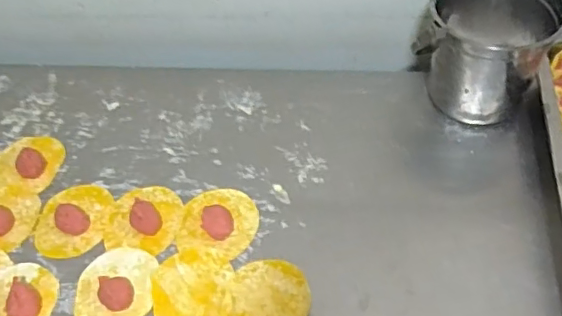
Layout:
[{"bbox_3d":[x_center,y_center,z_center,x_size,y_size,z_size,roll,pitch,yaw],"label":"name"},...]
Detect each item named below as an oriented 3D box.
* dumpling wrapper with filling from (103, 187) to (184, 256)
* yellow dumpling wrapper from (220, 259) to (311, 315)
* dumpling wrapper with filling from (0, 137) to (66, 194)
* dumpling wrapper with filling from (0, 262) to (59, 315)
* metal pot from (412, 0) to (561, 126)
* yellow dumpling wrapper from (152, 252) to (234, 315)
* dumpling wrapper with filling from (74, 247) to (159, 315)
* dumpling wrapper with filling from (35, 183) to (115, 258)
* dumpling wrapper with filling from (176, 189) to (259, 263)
[{"bbox_3d":[-0.147,0.057,0.604,0.074,0.034,0.079,5,55,8],"label":"dumpling wrapper with filling"},{"bbox_3d":[-0.014,0.138,0.546,0.079,0.004,0.088,12,56,12],"label":"yellow dumpling wrapper"},{"bbox_3d":[-0.301,0.000,0.665,0.082,0.019,0.076,4,55,6],"label":"dumpling wrapper with filling"},{"bbox_3d":[-0.265,0.142,0.558,0.078,0.017,0.088,15,57,14],"label":"dumpling wrapper with filling"},{"bbox_3d":[0.225,-0.121,0.634,0.134,0.139,0.114,22,59,19],"label":"metal pot"},{"bbox_3d":[-0.092,0.133,0.560,0.077,0.004,0.082,11,56,12],"label":"yellow dumpling wrapper"},{"bbox_3d":[-0.164,0.126,0.561,0.077,0.013,0.086,-6,54,-1],"label":"dumpling wrapper with filling"},{"bbox_3d":[-0.226,0.062,0.613,0.078,0.020,0.086,10,56,11],"label":"dumpling wrapper with filling"},{"bbox_3d":[-0.068,0.065,0.597,0.083,0.021,0.085,0,54,4],"label":"dumpling wrapper with filling"}]

